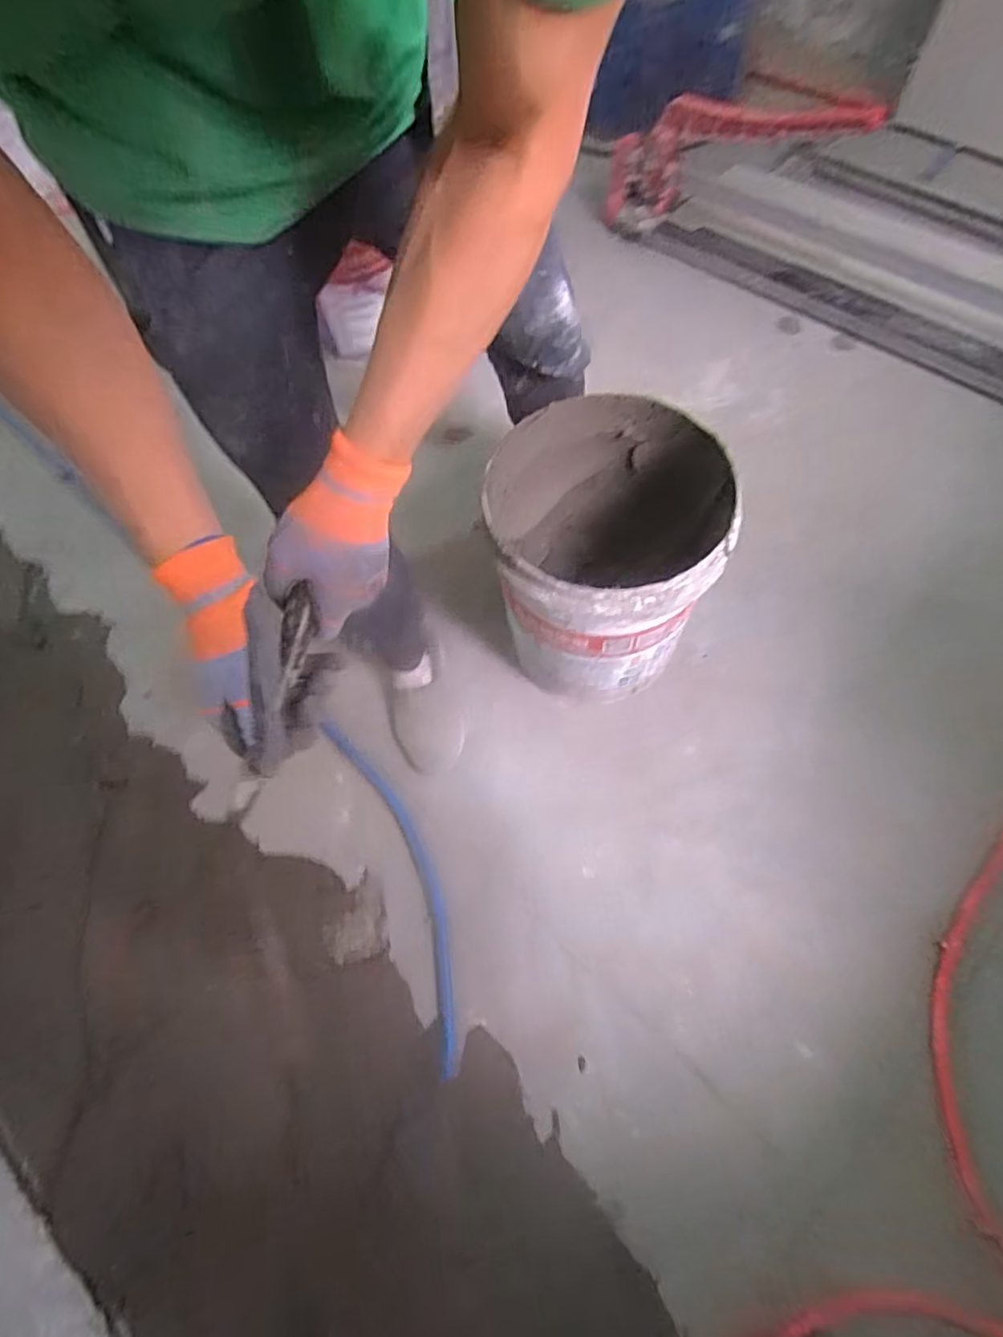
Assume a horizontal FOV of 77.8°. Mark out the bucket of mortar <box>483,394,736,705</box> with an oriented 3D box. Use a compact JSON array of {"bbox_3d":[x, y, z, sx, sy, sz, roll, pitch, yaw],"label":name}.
[{"bbox_3d":[0.128,-0.141,0.888,0.269,0.358,0.300,-12,65,-2],"label":"bucket of mortar"}]

